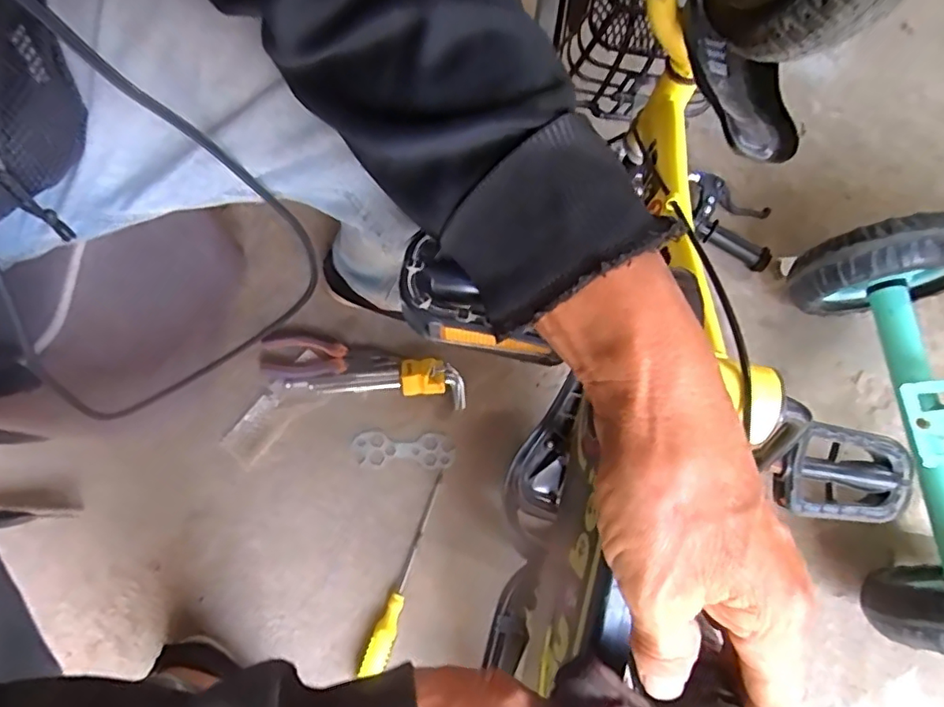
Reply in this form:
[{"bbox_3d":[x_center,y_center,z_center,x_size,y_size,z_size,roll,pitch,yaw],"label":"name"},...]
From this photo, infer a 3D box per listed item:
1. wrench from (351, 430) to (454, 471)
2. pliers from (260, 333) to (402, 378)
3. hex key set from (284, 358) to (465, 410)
[{"bbox_3d":[-0.086,0.121,0.716,0.125,0.004,0.044,4,84,-2],"label":"wrench"},{"bbox_3d":[-0.181,0.004,0.736,0.172,0.011,0.056,1,76,-2],"label":"pliers"},{"bbox_3d":[-0.120,0.033,0.719,0.218,0.031,0.058,2,75,-2],"label":"hex key set"}]

